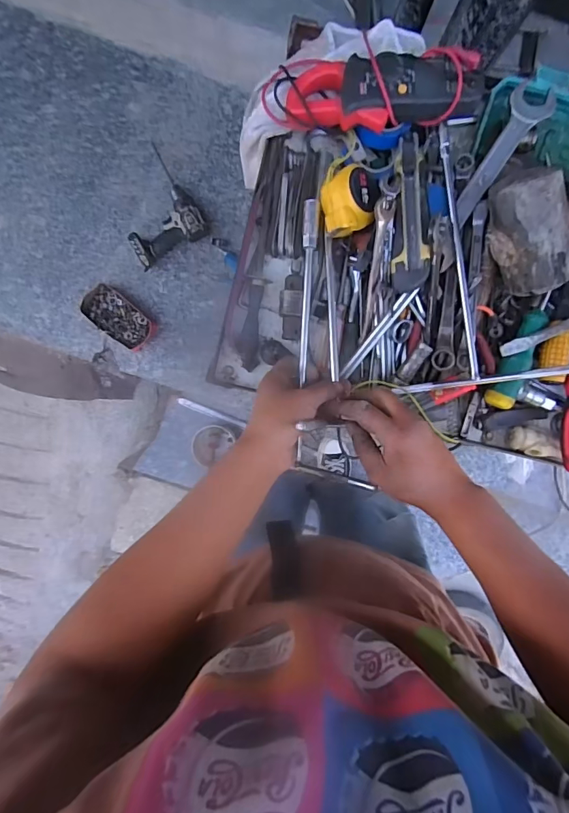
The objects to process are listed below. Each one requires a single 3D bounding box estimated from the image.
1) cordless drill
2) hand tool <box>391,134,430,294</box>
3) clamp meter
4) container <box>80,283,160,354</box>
[{"bbox_3d":[-0.338,-0.510,1.133,0.202,0.054,0.254,-31,93,1],"label":"cordless drill"},{"bbox_3d":[0.127,-0.199,0.452,0.034,0.023,0.154,-4,93,0],"label":"hand tool"},{"bbox_3d":[0.095,-0.310,0.432,0.186,0.030,0.073,-4,93,0],"label":"clamp meter"},{"bbox_3d":[-0.438,-0.234,1.171,0.186,0.044,0.106,41,92,-3],"label":"container"}]

